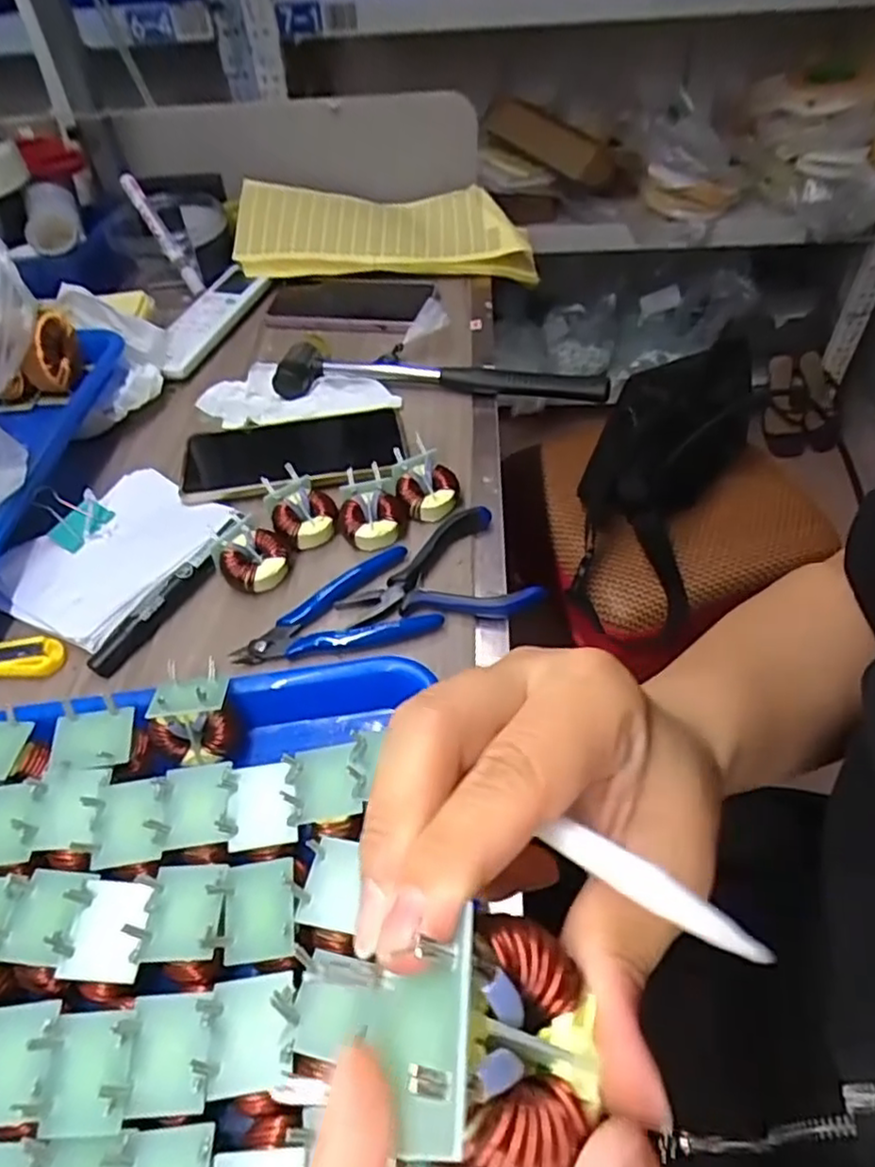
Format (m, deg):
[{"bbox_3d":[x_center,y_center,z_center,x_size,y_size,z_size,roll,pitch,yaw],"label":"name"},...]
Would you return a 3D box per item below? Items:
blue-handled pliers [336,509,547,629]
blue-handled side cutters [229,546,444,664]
[{"bbox_3d":[-0.002,-0.001,0.416,0.109,0.017,0.088,-19,51,-13],"label":"blue-handled pliers"},{"bbox_3d":[-0.063,0.021,0.407,0.118,0.008,0.065,-22,52,-15],"label":"blue-handled side cutters"}]

